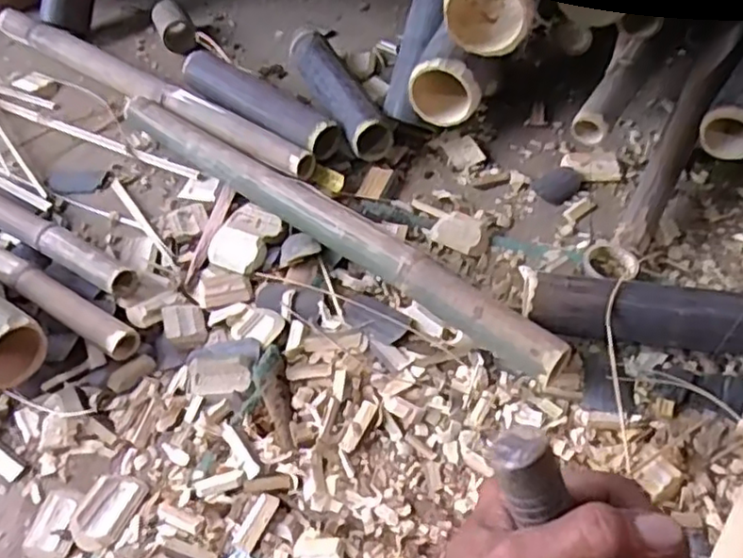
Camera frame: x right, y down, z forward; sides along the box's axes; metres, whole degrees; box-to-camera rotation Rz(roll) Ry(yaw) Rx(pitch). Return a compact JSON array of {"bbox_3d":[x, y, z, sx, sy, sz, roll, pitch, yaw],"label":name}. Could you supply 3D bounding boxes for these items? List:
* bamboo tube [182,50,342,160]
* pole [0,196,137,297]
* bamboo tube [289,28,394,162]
[{"bbox_3d":[-0.154,-0.233,0.891,0.269,0.053,0.067,33,61,27],"label":"bamboo tube"},{"bbox_3d":[-0.550,-0.123,0.850,0.676,0.041,0.051,24,57,22],"label":"pole"},{"bbox_3d":[-0.048,-0.254,0.896,0.058,0.057,0.261,-21,53,-11],"label":"bamboo tube"}]

